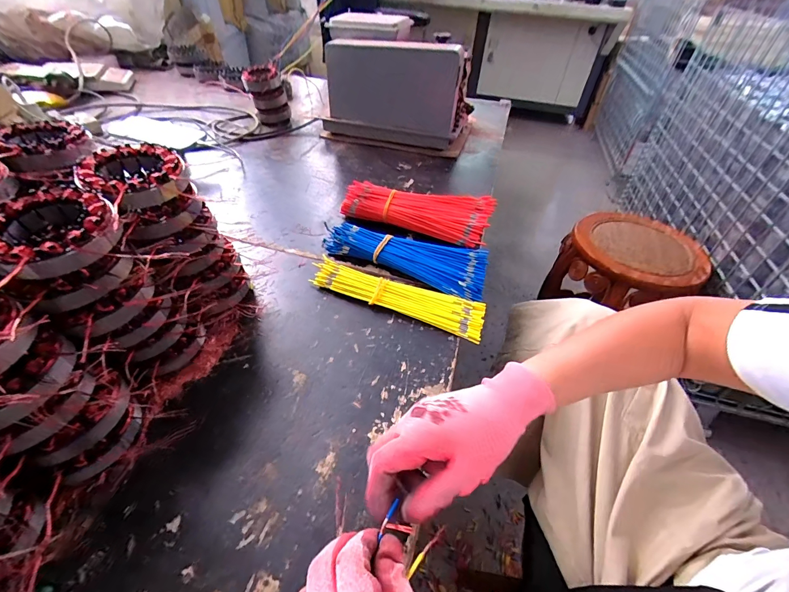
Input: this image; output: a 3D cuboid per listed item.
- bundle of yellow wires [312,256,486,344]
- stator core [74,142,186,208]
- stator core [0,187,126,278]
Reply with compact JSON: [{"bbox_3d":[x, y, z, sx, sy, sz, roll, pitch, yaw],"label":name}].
[{"bbox_3d":[0.003,-0.001,0.483,0.239,0.019,0.057,20,47,14],"label":"bundle of yellow wires"},{"bbox_3d":[-0.250,-0.114,0.342,0.092,0.030,0.082,30,50,24],"label":"stator core"},{"bbox_3d":[-0.272,-0.052,0.285,0.086,0.029,0.086,2,45,-2],"label":"stator core"}]

